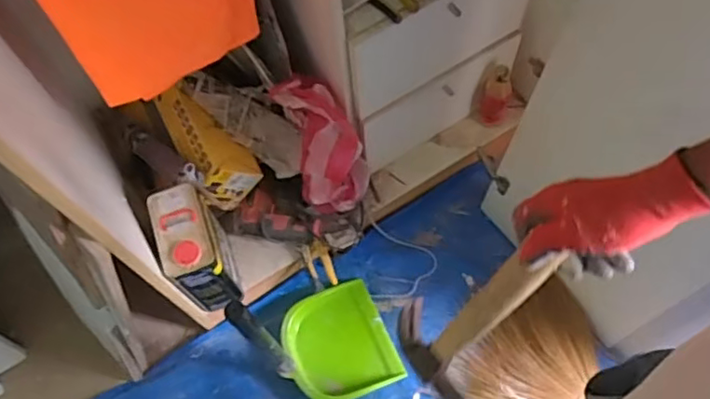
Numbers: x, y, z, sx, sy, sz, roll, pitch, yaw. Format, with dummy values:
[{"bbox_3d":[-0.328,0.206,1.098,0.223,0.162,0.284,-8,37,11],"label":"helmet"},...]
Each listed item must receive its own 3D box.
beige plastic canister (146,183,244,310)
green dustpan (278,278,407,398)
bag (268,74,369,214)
[{"bbox_3d":[-0.295,0.095,1.160,0.099,0.214,0.170,-21,66,-7],"label":"beige plastic canister"},{"bbox_3d":[-0.042,0.303,1.289,0.230,0.064,0.227,-22,66,-7],"label":"green dustpan"},{"bbox_3d":[-0.056,-0.096,1.166,0.147,0.276,0.109,-24,32,-8],"label":"bag"}]

